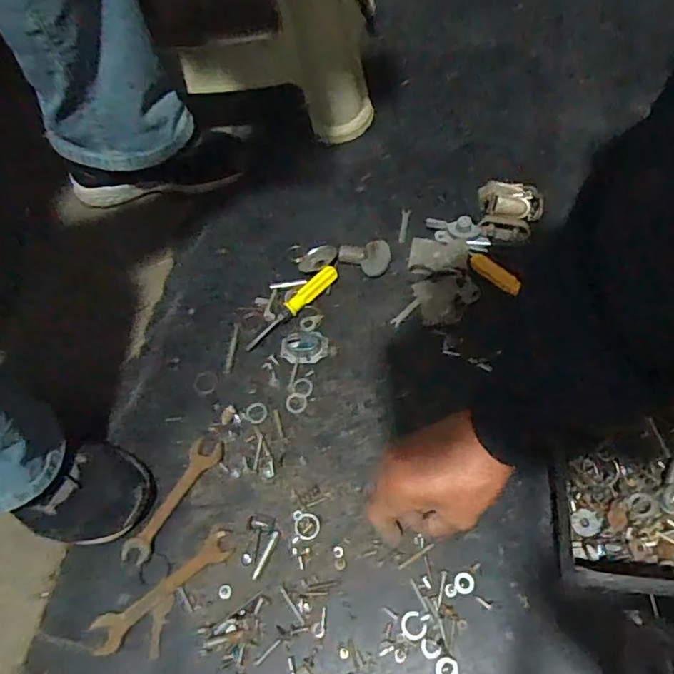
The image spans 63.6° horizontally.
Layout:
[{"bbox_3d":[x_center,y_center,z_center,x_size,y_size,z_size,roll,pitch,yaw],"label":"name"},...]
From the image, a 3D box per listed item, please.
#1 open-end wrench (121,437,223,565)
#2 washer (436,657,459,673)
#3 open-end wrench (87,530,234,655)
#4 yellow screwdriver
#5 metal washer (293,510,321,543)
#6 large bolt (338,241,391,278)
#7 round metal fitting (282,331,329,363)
[{"bbox_3d":[-0.154,0.154,0.515,0.031,0.004,0.127,22,65,19],"label":"open-end wrench"},{"bbox_3d":[0.085,0.261,0.426,0.019,0.004,0.016,-24,60,-7],"label":"washer"},{"bbox_3d":[-0.152,0.222,0.477,0.137,0.004,0.031,-35,62,-12],"label":"open-end wrench"},{"bbox_3d":[-0.050,-0.034,0.601,0.130,0.014,0.020,-41,63,-15],"label":"yellow screwdriver"},{"bbox_3d":[-0.027,0.171,0.492,0.024,0.004,0.027,-5,60,5],"label":"metal washer"},{"bbox_3d":[0.031,-0.090,0.630,0.058,0.018,0.046,1,60,8],"label":"large bolt"},{"bbox_3d":[-0.035,0.010,0.583,0.048,0.006,0.036,-7,61,-2],"label":"round metal fitting"}]

